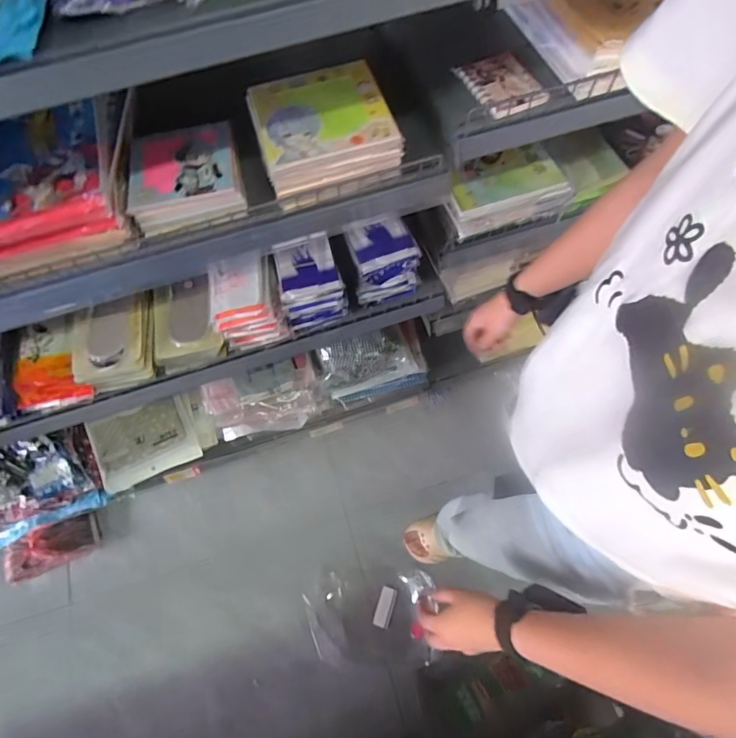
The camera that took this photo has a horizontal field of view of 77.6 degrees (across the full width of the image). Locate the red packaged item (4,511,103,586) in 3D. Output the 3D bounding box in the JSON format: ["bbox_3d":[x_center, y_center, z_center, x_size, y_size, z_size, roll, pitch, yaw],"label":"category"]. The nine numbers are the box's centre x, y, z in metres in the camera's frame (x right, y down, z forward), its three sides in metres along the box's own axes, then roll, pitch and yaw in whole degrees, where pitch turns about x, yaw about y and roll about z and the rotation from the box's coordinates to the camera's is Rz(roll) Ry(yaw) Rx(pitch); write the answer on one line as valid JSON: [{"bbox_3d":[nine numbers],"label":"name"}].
[{"bbox_3d":[-0.886,0.499,1.278,0.248,0.089,0.108,-26,68,-8],"label":"red packaged item"}]

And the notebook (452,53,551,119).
[{"bbox_3d":[0.186,-0.396,0.632,0.086,0.022,0.121,-26,65,-9],"label":"notebook"}]

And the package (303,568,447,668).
[{"bbox_3d":[0.005,0.654,1.210,0.338,0.041,0.230,-1,66,3],"label":"package"}]

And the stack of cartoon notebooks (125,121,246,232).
[{"bbox_3d":[-0.252,-0.268,0.631,0.146,0.037,0.146,-15,66,-3],"label":"stack of cartoon notebooks"}]

